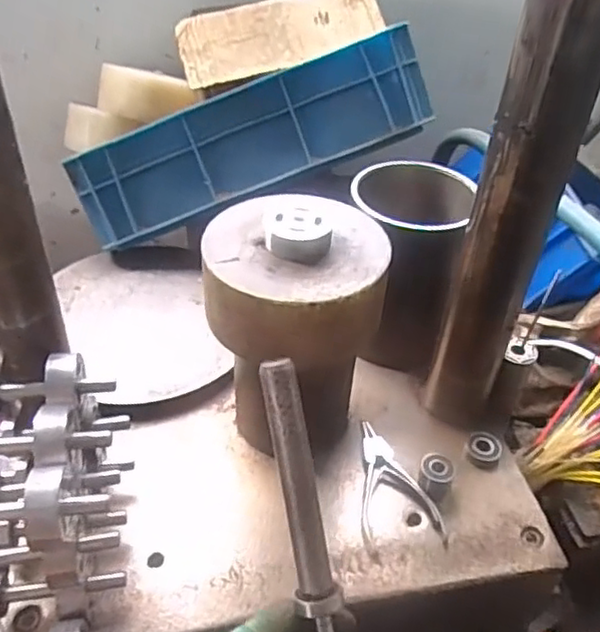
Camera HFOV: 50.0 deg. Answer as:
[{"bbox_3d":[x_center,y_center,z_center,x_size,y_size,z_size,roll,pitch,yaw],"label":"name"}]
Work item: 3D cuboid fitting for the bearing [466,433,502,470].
[{"bbox_3d":[0.180,0.130,0.626,0.031,0.016,0.029,2,41,-2],"label":"bearing"}]

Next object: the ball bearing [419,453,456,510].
[{"bbox_3d":[0.125,0.146,0.588,0.032,0.035,0.025,24,45,23],"label":"ball bearing"}]

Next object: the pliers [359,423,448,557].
[{"bbox_3d":[0.079,0.154,0.590,0.069,0.015,0.128,-8,42,-12],"label":"pliers"}]

